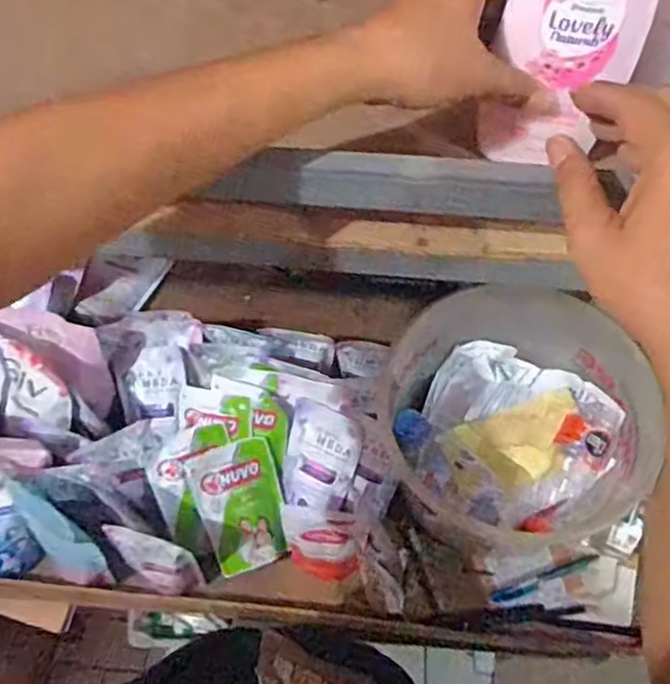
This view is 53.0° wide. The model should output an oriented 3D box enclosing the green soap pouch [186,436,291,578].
[{"bbox_3d":[-0.104,0.184,0.755,0.090,0.030,0.134,-16,83,-10],"label":"green soap pouch"}]

